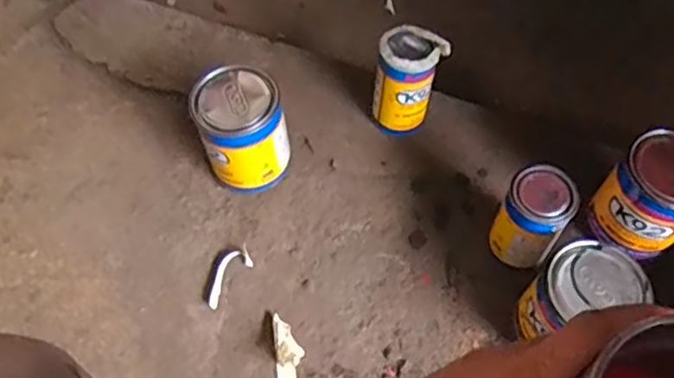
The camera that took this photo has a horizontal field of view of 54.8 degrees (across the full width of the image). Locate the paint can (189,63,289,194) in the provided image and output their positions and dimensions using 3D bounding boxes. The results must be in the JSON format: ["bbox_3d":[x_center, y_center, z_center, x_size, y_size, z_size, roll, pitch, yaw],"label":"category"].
[{"bbox_3d":[-0.119,-0.071,0.816,0.101,0.149,0.103,0,59,-1],"label":"paint can"}]

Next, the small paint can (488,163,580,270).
[{"bbox_3d":[0.221,0.041,0.748,0.070,0.140,0.076,0,59,-1],"label":"small paint can"}]

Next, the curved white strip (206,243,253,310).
[{"bbox_3d":[-0.138,0.102,0.792,0.041,0.015,0.080,35,65,18],"label":"curved white strip"}]

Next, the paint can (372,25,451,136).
[{"bbox_3d":[0.093,-0.138,0.855,0.077,0.143,0.081,0,59,-1],"label":"paint can"}]

